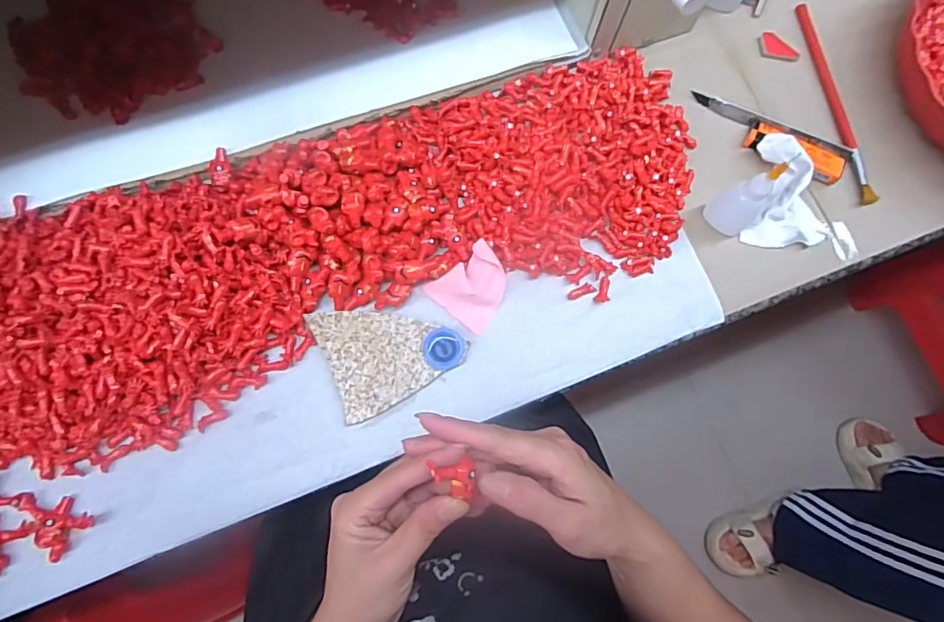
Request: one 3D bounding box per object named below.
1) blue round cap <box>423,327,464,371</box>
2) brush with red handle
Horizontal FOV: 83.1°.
[{"bbox_3d":[-0.021,0.027,0.389,0.029,0.009,0.029,1,74,-2],"label":"blue round cap"},{"bbox_3d":[0.318,-0.186,0.466,0.014,0.006,0.198,-6,74,-4],"label":"brush with red handle"}]

